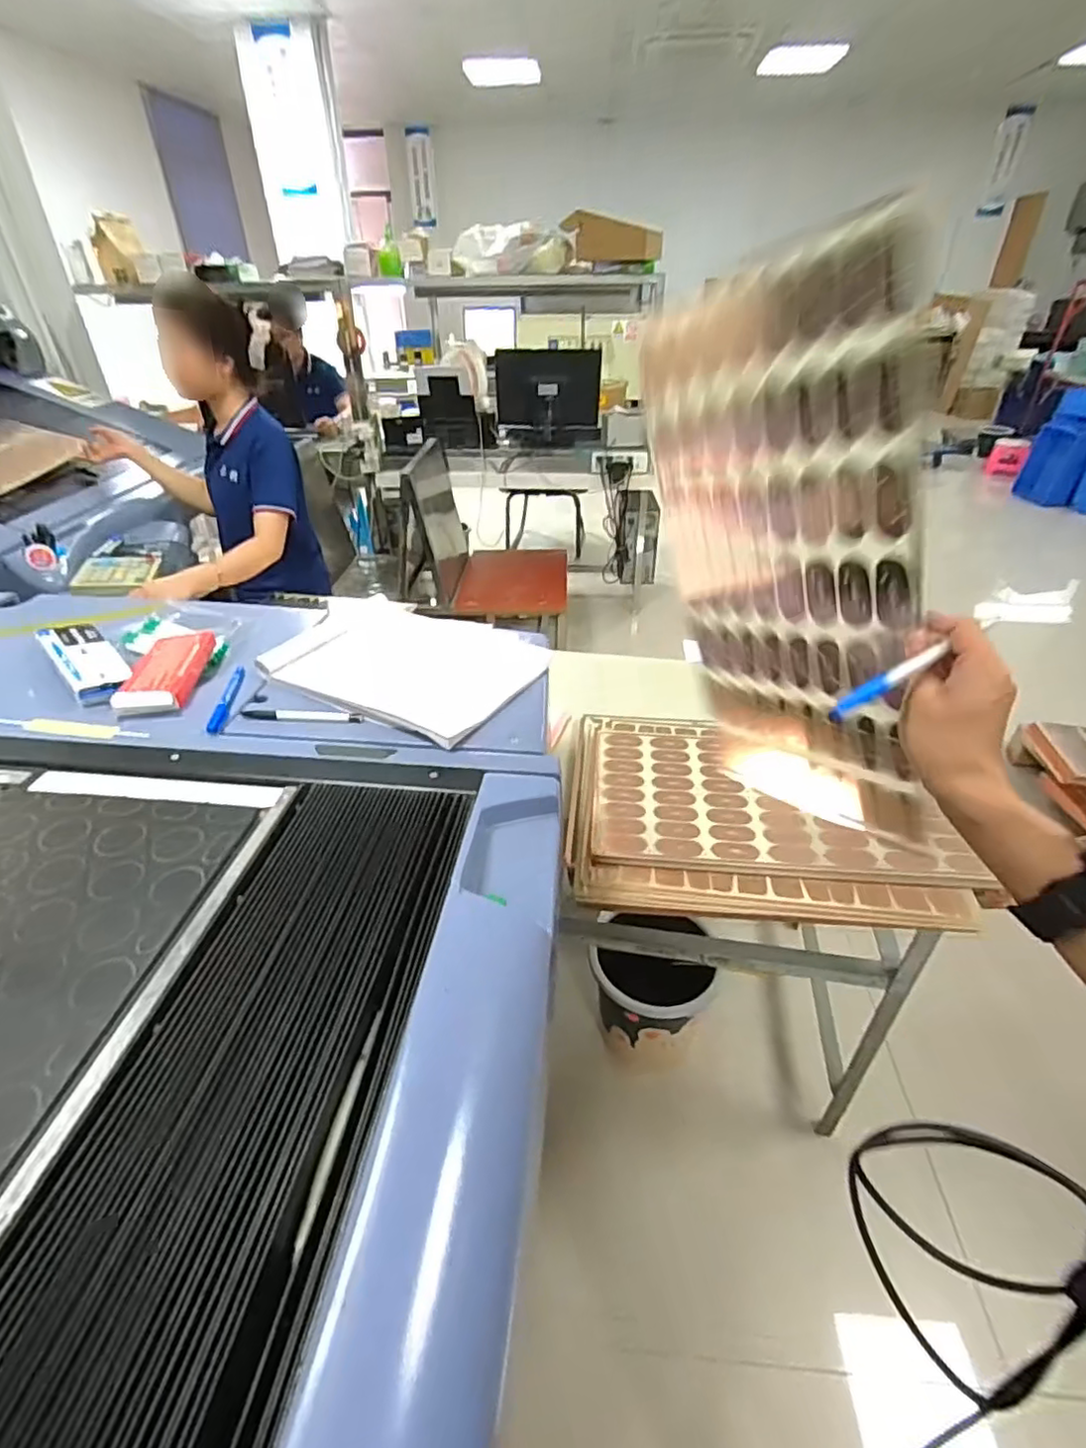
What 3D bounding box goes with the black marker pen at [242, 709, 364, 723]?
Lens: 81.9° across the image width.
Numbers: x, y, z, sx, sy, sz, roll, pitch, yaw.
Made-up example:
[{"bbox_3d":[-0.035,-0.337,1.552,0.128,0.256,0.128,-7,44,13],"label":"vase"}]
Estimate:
[{"bbox_3d":[-0.270,-0.009,0.705,0.135,0.008,0.018,1,36,3],"label":"black marker pen"}]

